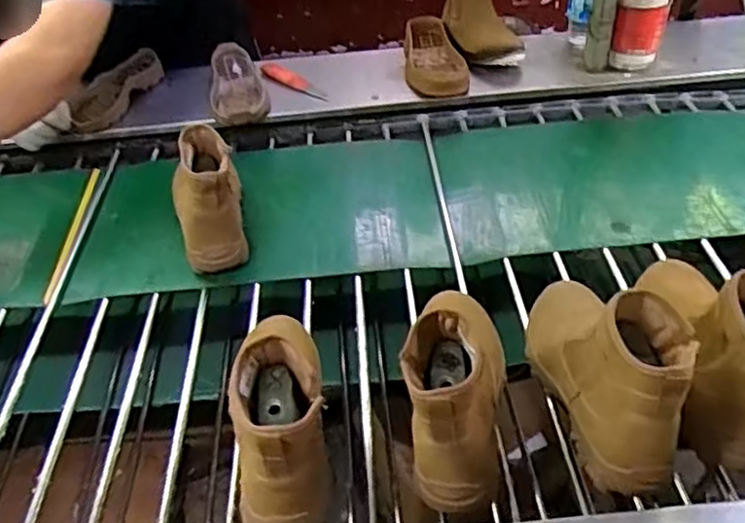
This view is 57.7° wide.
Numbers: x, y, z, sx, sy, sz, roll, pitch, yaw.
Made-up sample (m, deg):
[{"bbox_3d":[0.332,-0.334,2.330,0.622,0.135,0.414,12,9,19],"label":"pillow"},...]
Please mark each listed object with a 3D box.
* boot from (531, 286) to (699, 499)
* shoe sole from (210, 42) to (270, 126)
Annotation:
[{"bbox_3d":[0.237,0.087,0.703,0.097,0.145,0.263,-9,38,-8],"label":"boot"},{"bbox_3d":[-0.287,-0.364,1.382,0.119,0.052,0.295,-15,43,-10],"label":"shoe sole"}]

